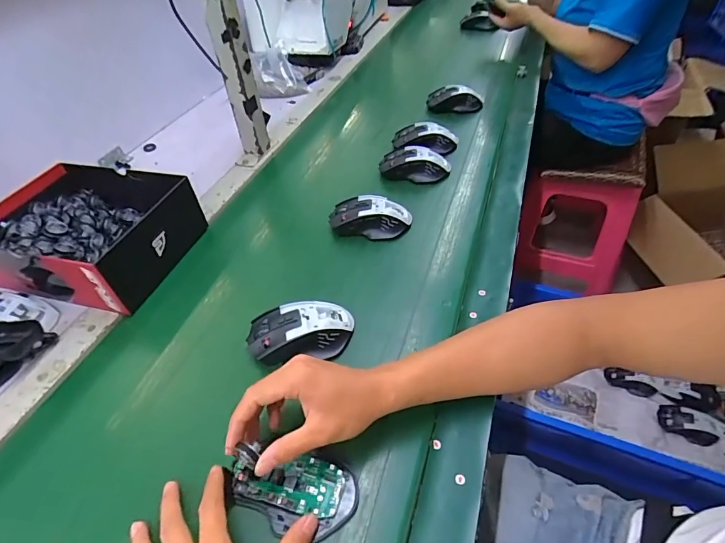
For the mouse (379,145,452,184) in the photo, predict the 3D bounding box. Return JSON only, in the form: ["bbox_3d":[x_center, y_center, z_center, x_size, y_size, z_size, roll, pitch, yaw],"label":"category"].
[{"bbox_3d":[0.087,-0.180,0.695,0.116,0.041,0.060,5,46,9],"label":"mouse"}]

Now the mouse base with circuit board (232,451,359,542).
[{"bbox_3d":[-0.058,0.187,0.354,0.105,0.021,0.058,4,45,0],"label":"mouse base with circuit board"}]

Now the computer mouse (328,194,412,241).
[{"bbox_3d":[0.011,-0.079,0.600,0.113,0.038,0.060,-1,45,3],"label":"computer mouse"}]

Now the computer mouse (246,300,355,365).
[{"bbox_3d":[-0.068,0.063,0.461,0.113,0.031,0.060,-8,45,-4],"label":"computer mouse"}]

